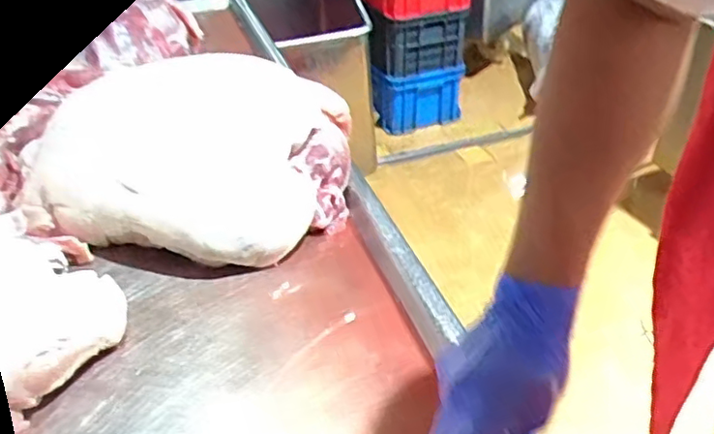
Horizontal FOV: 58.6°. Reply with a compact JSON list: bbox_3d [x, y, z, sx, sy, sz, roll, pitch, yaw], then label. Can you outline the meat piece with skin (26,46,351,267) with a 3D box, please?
[{"bbox_3d":[-0.198,-0.072,0.774,0.360,0.163,0.242,4,35,9],"label":"meat piece with skin"}]

